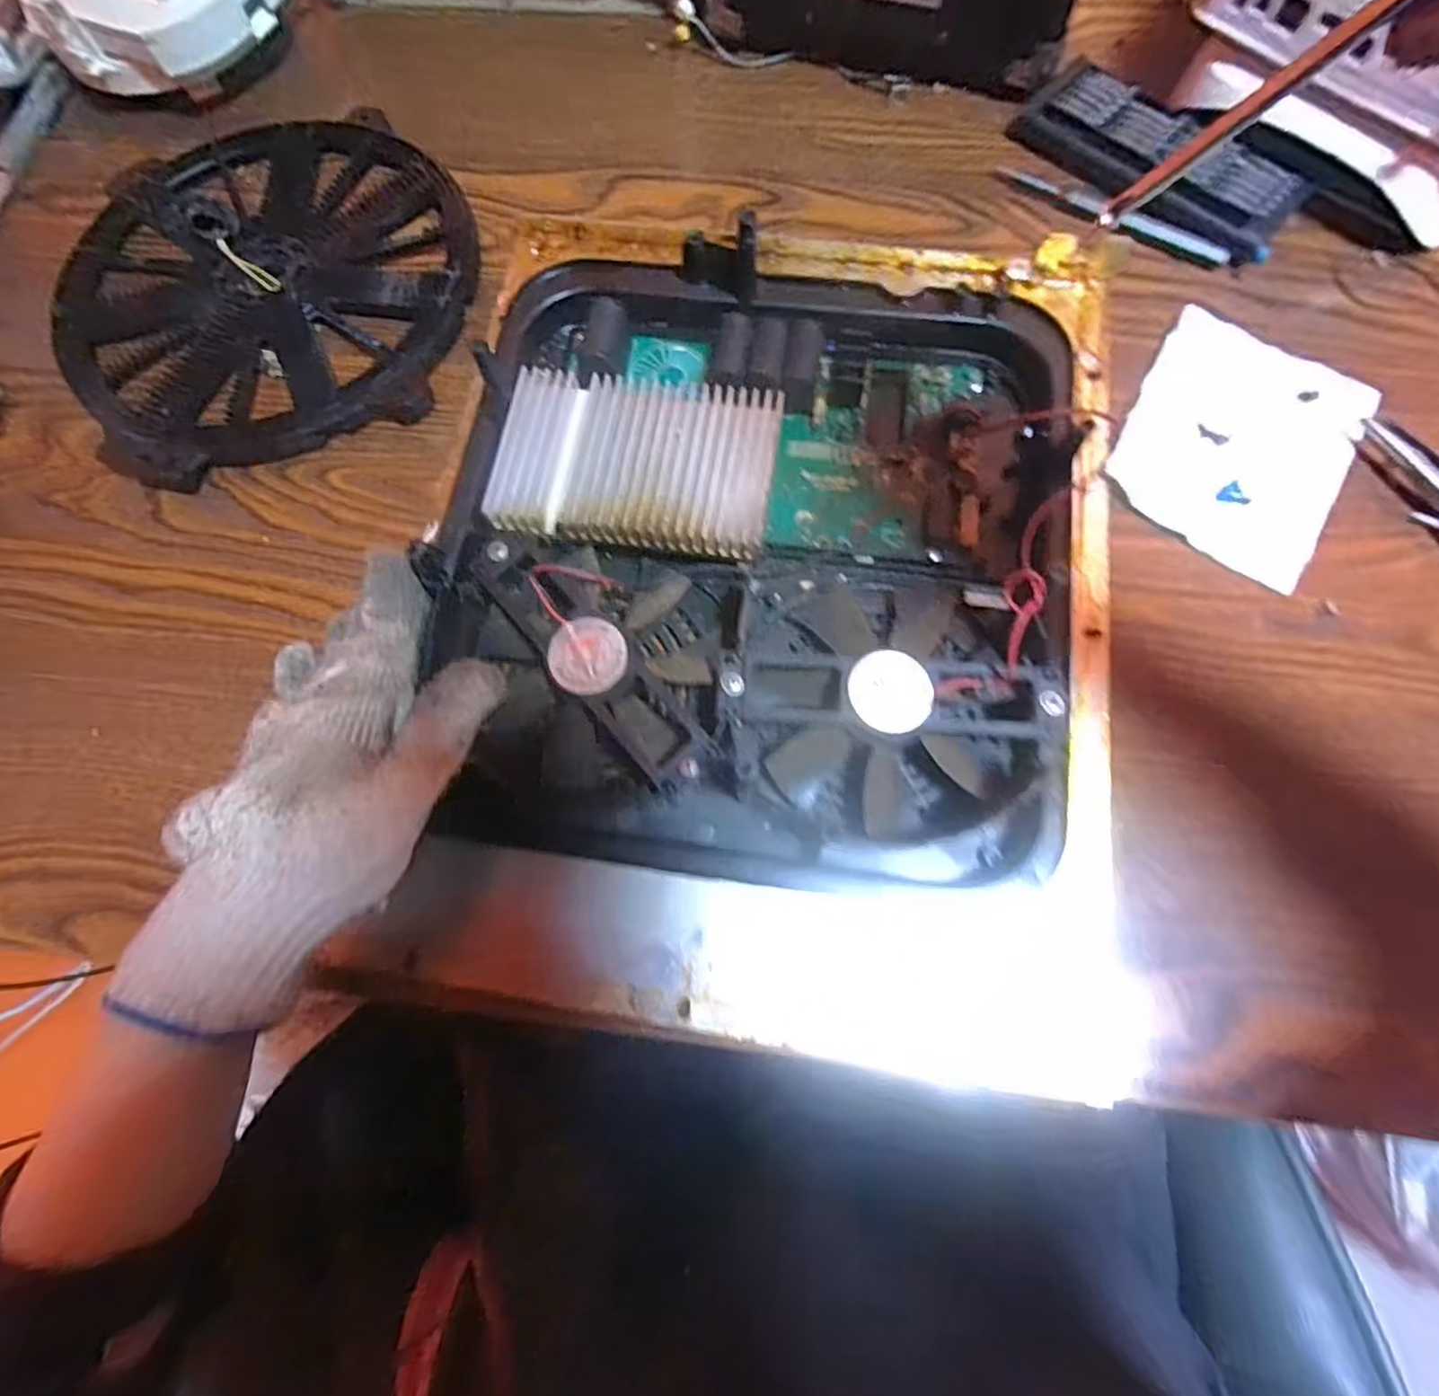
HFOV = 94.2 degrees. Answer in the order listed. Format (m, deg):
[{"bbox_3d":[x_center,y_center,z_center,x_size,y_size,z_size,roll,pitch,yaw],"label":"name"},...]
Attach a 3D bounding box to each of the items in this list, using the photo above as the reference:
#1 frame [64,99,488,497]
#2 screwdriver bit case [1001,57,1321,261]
[{"bbox_3d":[-0.246,-0.237,0.364,0.216,0.019,0.226,-22,74,-5],"label":"frame"},{"bbox_3d":[0.248,-0.305,0.380,0.157,0.018,0.067,41,79,13],"label":"screwdriver bit case"}]

